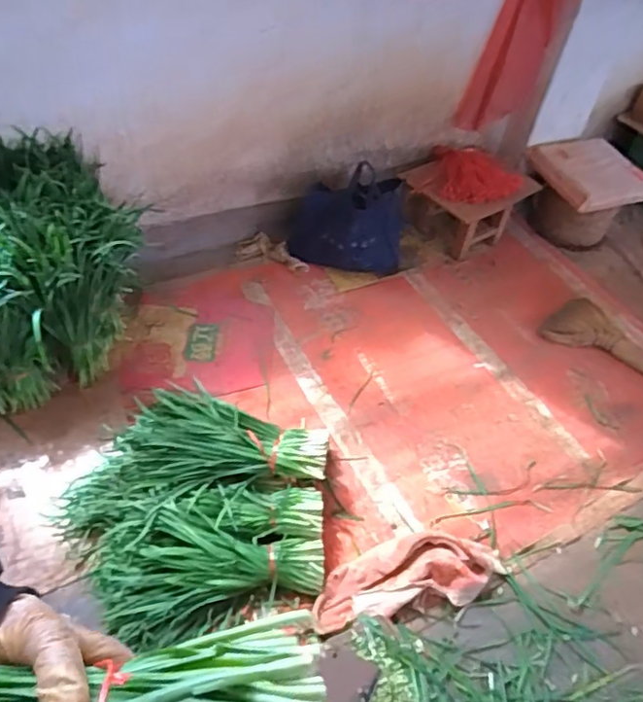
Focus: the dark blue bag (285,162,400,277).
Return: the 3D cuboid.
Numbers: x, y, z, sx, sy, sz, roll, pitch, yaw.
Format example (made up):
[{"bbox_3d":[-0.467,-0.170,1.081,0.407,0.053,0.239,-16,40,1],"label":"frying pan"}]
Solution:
[{"bbox_3d":[0.084,-0.430,1.929,0.367,0.321,0.159,0,49,-7],"label":"dark blue bag"}]

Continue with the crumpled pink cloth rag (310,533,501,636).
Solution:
[{"bbox_3d":[0.193,0.484,1.269,0.444,0.059,0.154,-11,51,-16],"label":"crumpled pink cloth rag"}]

